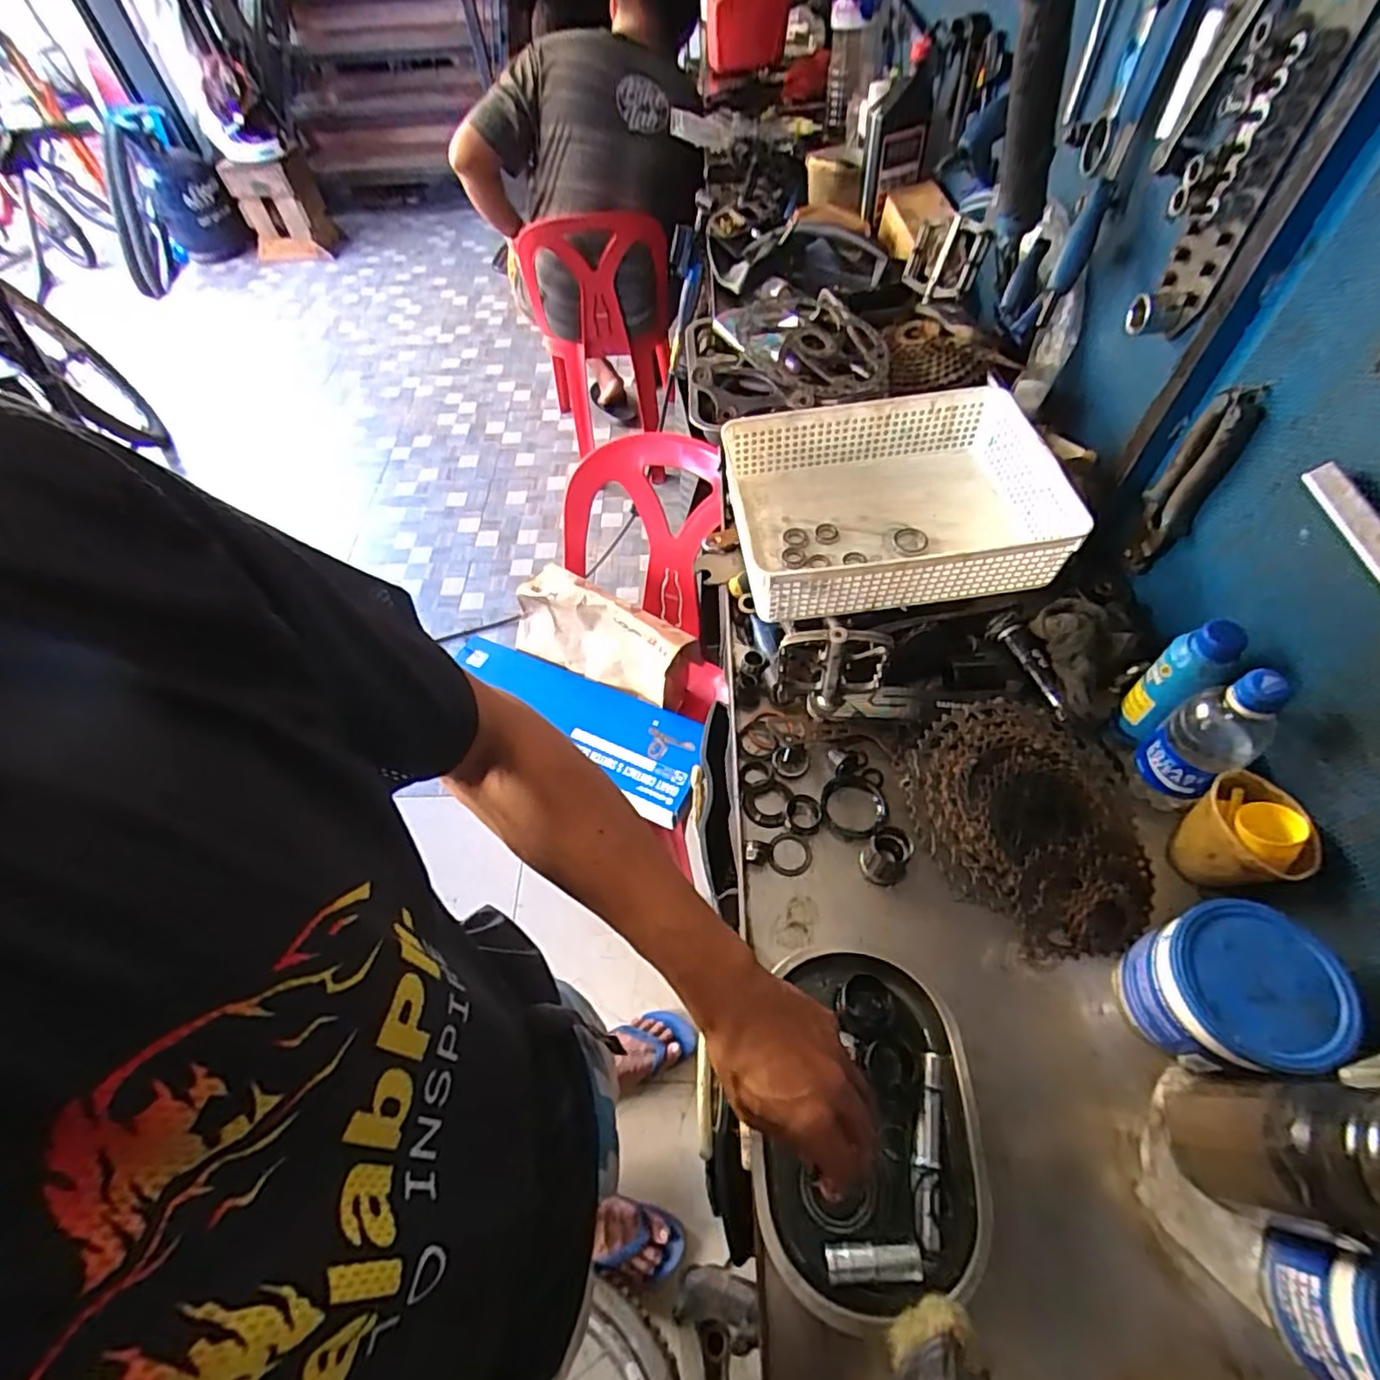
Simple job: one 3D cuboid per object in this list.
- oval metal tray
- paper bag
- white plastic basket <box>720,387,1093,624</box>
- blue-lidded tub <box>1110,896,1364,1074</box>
[{"bbox_3d":[0.124,0.303,0.462,0.153,0.027,0.211,-3,57,1],"label":"oval metal tray"},{"bbox_3d":[-0.157,-0.095,1.134,0.325,0.138,0.116,26,62,19],"label":"paper bag"},{"bbox_3d":[0.218,-0.202,0.714,0.333,0.088,0.245,-5,57,0],"label":"white plastic basket"},{"bbox_3d":[0.378,0.216,0.463,0.099,0.103,0.098,-2,57,2],"label":"blue-lidded tub"}]

